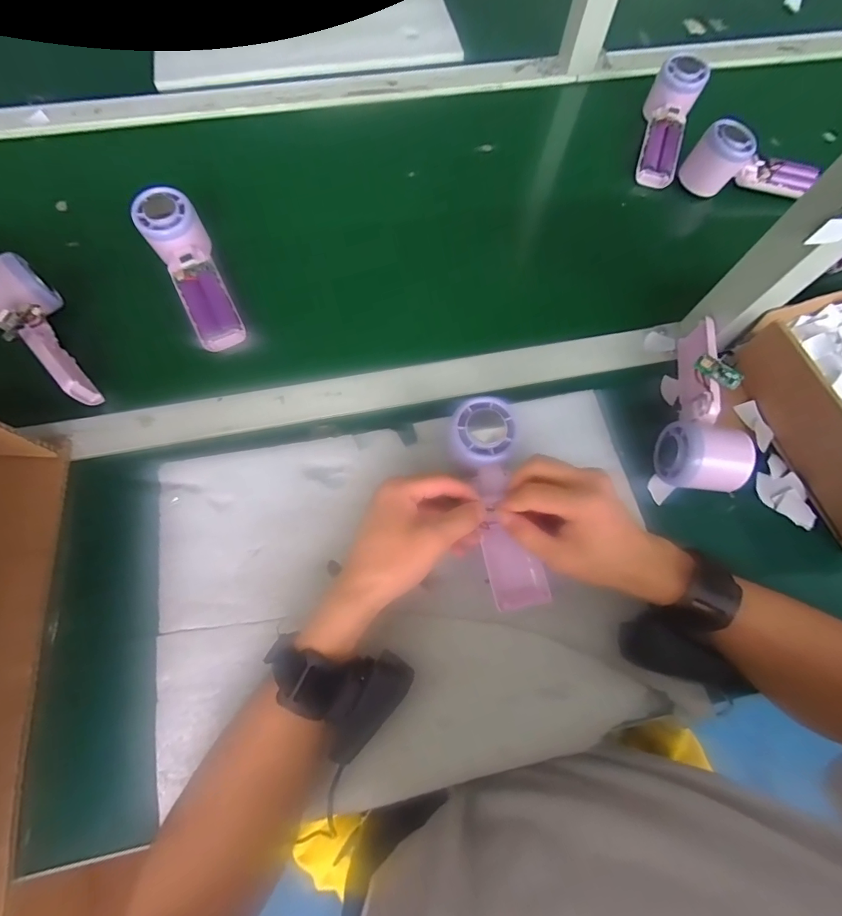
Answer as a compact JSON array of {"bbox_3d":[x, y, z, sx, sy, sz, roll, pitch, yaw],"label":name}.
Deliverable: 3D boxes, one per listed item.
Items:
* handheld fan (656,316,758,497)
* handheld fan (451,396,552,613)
[{"bbox_3d":[0.264,-0.045,0.385,0.066,0.053,0.161,21,71,5],"label":"handheld fan"},{"bbox_3d":[0.062,0.034,0.339,0.046,0.025,0.164,-11,85,-6],"label":"handheld fan"}]

